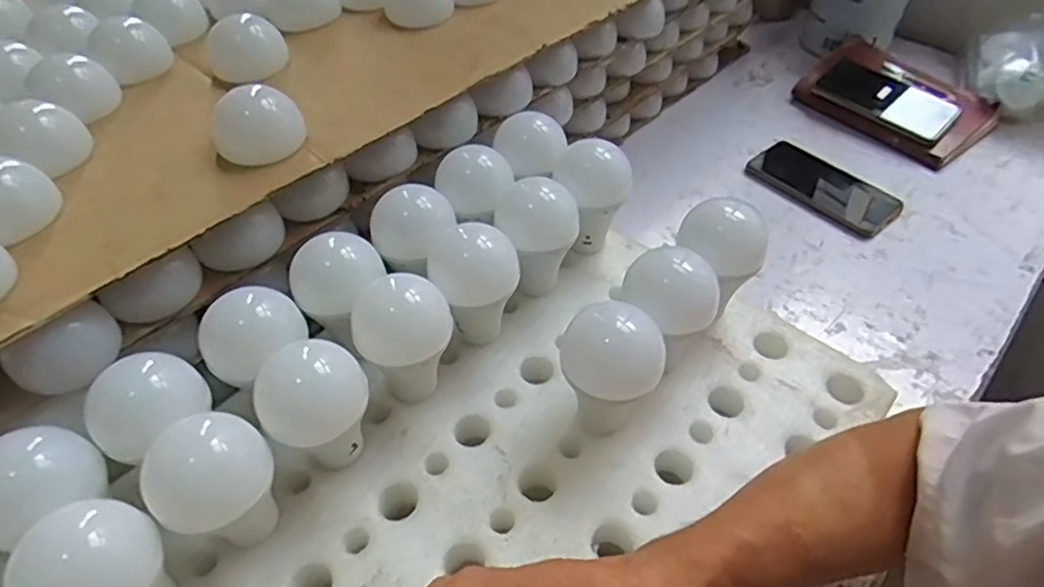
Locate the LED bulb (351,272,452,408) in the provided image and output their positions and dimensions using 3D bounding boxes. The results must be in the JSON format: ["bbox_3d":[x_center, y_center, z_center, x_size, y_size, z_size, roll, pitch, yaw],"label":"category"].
[{"bbox_3d":[-0.082,0.034,0.460,0.064,0.086,0.062,0,47,0],"label":"LED bulb"}]

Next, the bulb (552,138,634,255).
[{"bbox_3d":[0.058,-0.078,0.562,0.060,0.091,0.056,11,48,9],"label":"bulb"}]

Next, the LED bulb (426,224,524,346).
[{"bbox_3d":[-0.036,-0.004,0.496,0.061,0.085,0.062,0,47,0],"label":"LED bulb"}]

